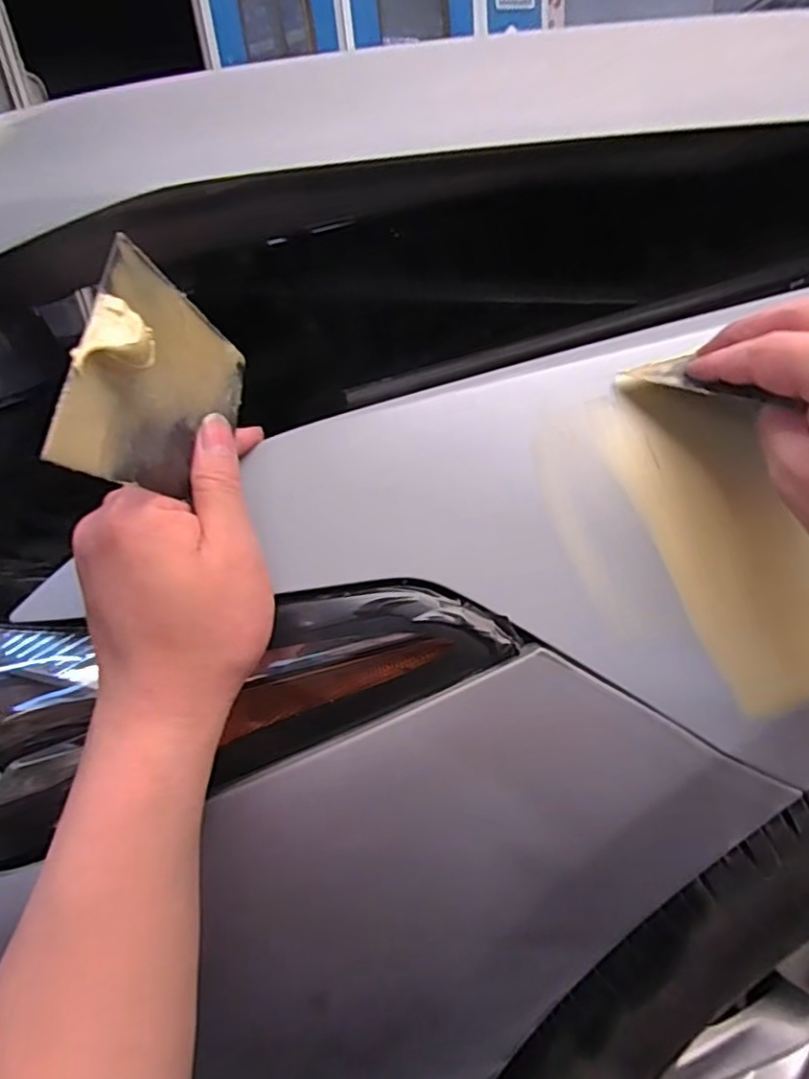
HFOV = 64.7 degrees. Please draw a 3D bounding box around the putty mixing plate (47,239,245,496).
[{"bbox_3d":[-0.081,-0.053,0.231,0.011,0.073,0.117,6,-3,7],"label":"putty mixing plate"}]

